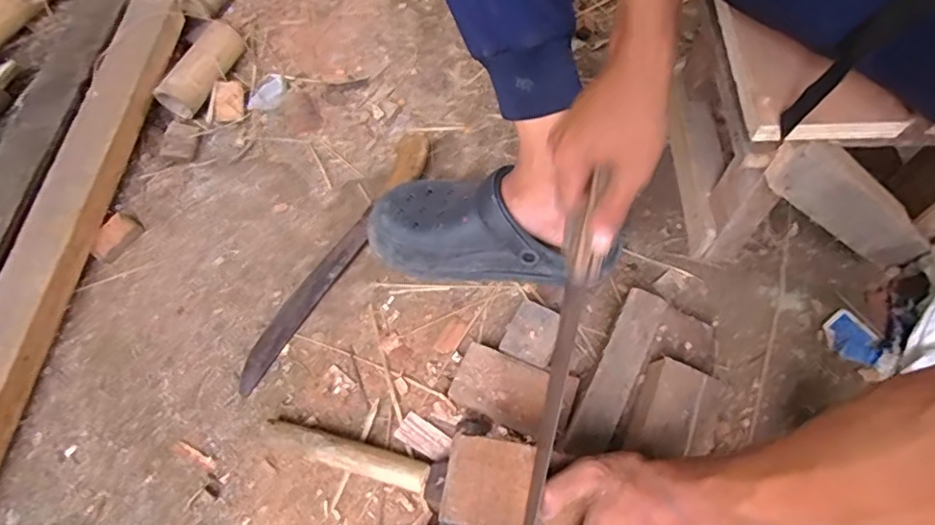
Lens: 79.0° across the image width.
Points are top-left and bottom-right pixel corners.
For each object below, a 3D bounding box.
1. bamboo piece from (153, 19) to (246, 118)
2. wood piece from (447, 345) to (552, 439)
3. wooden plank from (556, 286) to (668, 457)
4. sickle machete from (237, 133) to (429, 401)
[{"bbox_3d":[-0.357,-0.265,0.776,0.047,0.055,0.149,20,65,10],"label":"bamboo piece"},{"bbox_3d":[0.034,0.126,0.566,0.091,0.031,0.063,23,64,16],"label":"wood piece"},{"bbox_3d":[0.142,0.106,0.549,0.041,0.017,0.177,26,66,13],"label":"wooden plank"},{"bbox_3d":[-0.144,-0.018,0.656,0.044,0.026,0.371,27,67,13],"label":"sickle machete"}]

